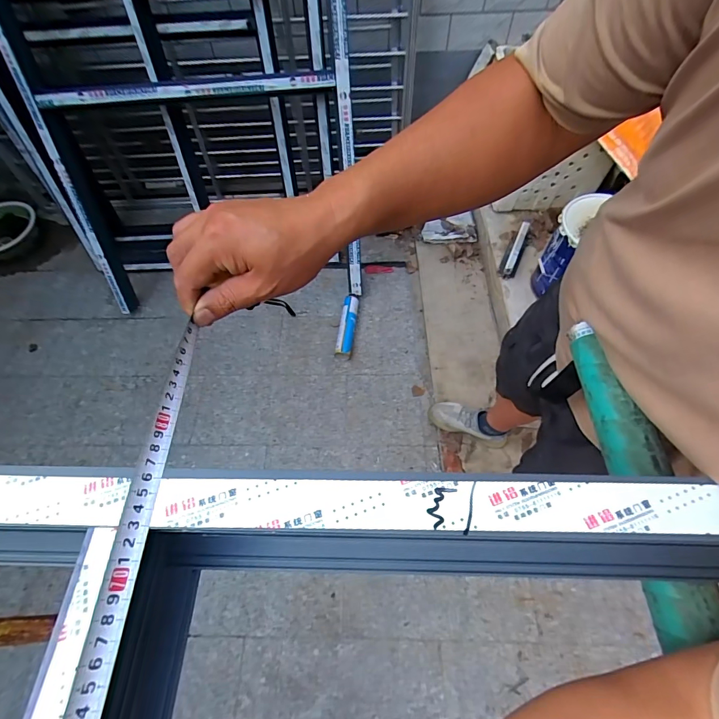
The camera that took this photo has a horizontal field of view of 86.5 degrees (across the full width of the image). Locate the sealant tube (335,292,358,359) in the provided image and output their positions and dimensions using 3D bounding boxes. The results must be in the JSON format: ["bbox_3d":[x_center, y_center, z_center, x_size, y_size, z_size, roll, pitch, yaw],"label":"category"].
[{"bbox_3d":[-0.052,-0.151,1.690,0.072,0.063,0.326,5,62,4],"label":"sealant tube"}]

